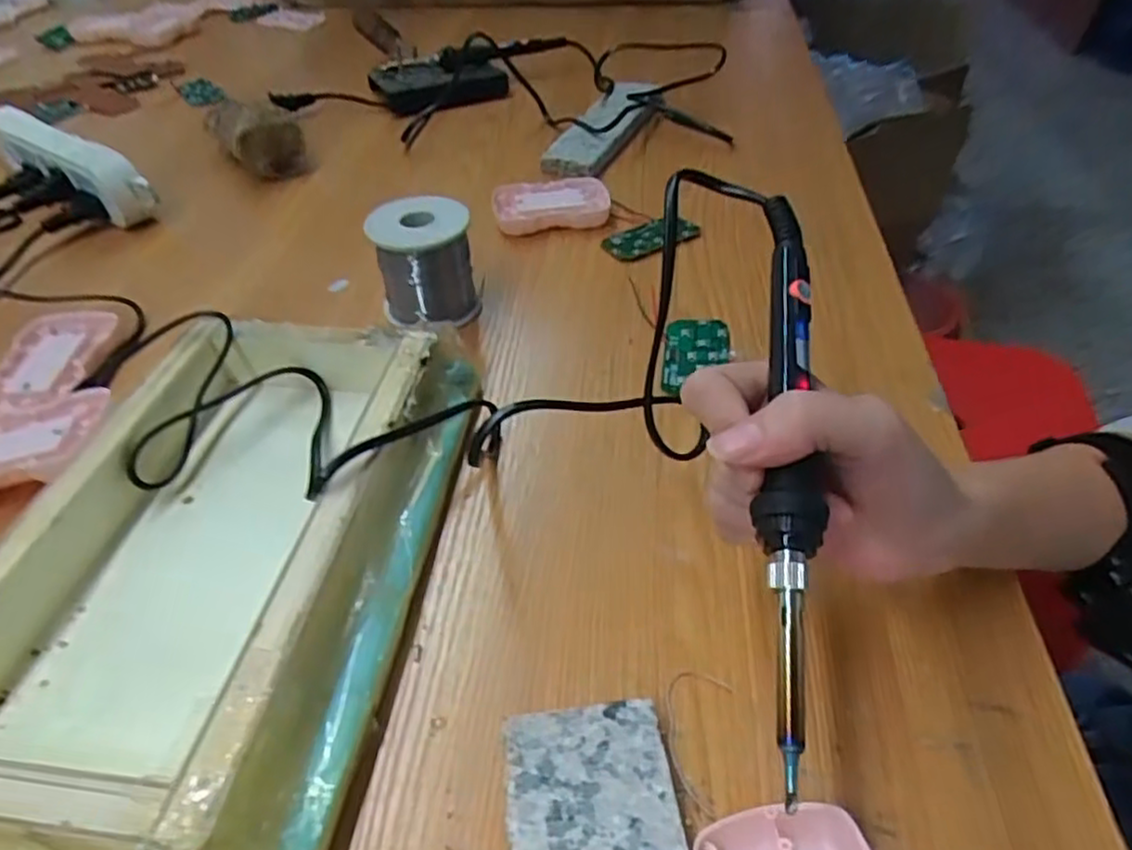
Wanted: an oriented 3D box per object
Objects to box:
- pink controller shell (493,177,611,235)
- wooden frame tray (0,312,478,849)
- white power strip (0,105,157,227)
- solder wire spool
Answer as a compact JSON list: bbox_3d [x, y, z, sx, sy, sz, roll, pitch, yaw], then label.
[{"bbox_3d":[-0.012,-0.173,0.547,0.088,0.020,0.056,-5,44,-5],"label":"pink controller shell"},{"bbox_3d":[-0.142,0.050,0.299,0.161,0.044,0.259,6,44,6],"label":"wooden frame tray"},{"bbox_3d":[-0.405,-0.210,0.562,0.196,0.052,0.027,25,49,24],"label":"white power strip"},{"bbox_3d":[-0.089,-0.102,0.443,0.058,0.067,0.058,0,44,0],"label":"solder wire spool"}]

